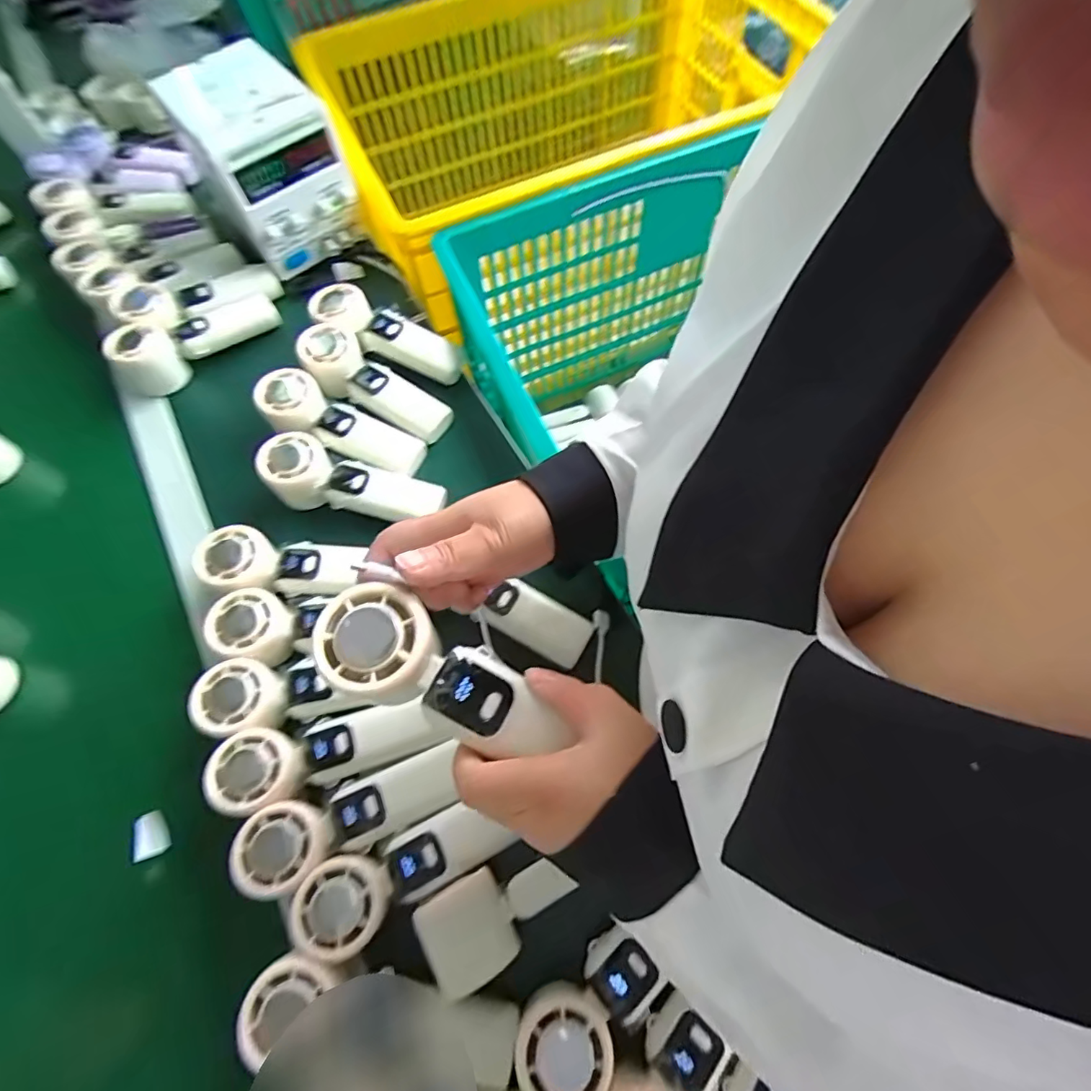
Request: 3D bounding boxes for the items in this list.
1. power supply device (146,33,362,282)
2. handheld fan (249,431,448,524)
[{"bbox_3d":[-0.319,-0.434,0.625,0.128,0.143,0.174,-39,69,-14],"label":"power supply device"},{"bbox_3d":[-0.180,-0.055,0.522,0.164,0.051,0.053,13,66,-5],"label":"handheld fan"}]

